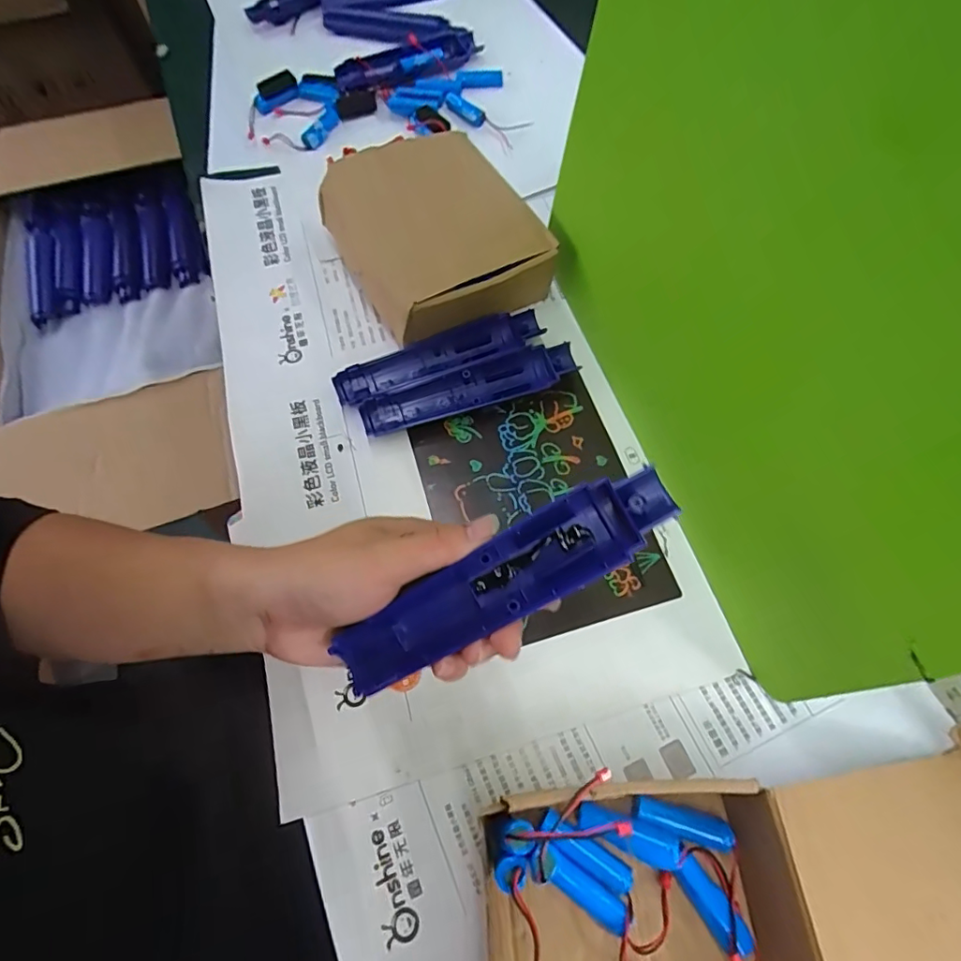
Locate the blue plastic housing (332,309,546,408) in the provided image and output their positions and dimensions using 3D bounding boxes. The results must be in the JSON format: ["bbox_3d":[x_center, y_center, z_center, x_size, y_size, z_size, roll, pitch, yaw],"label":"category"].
[{"bbox_3d":[-0.032,-0.095,0.422,0.163,0.016,0.038,-20,66,-8],"label":"blue plastic housing"}]

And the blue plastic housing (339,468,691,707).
[{"bbox_3d":[0.010,0.048,0.248,0.165,0.024,0.034,-31,67,5],"label":"blue plastic housing"}]

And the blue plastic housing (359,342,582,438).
[{"bbox_3d":[-0.008,-0.069,0.421,0.167,0.023,0.033,-17,65,-6],"label":"blue plastic housing"}]

